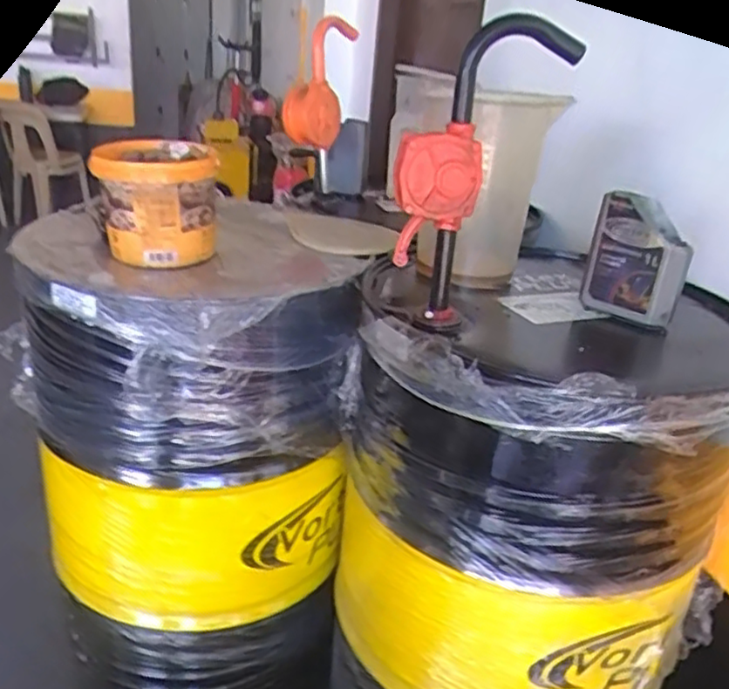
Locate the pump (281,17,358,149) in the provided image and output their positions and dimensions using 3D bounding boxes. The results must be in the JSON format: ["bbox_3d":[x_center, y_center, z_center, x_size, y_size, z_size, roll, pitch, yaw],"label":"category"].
[{"bbox_3d":[-0.099,-0.558,1.443,0.101,0.287,0.130,12,-7,10],"label":"pump"}]

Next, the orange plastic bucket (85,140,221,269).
[{"bbox_3d":[-0.315,-0.220,1.038,0.165,0.145,0.158,2,29,-7],"label":"orange plastic bucket"}]

